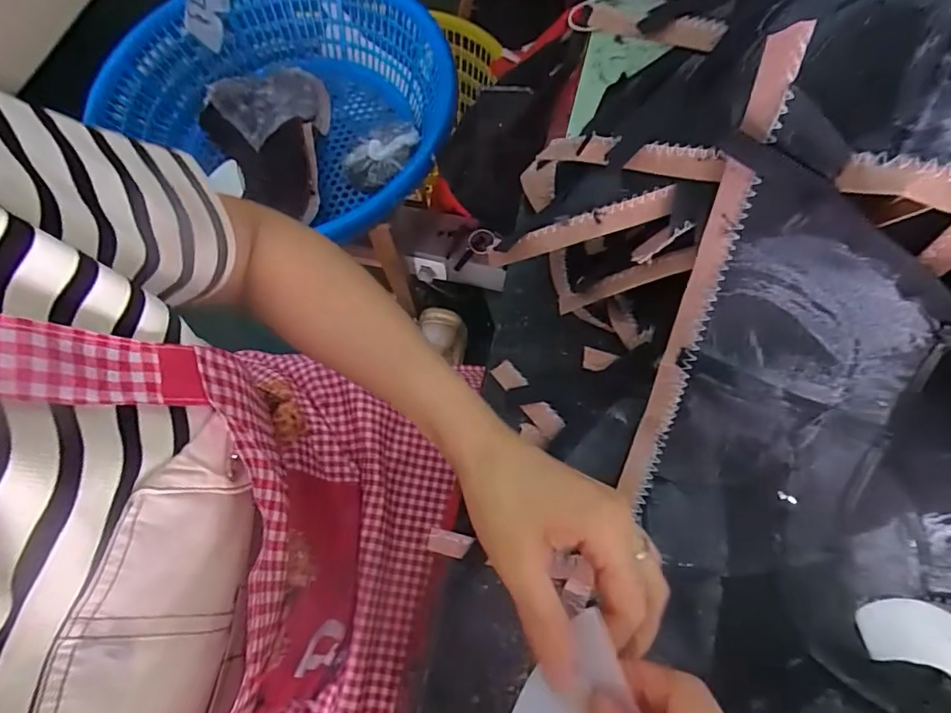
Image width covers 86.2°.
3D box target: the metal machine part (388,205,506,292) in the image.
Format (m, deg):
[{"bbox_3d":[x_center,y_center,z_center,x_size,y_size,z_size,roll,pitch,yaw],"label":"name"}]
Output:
[{"bbox_3d":[-0.058,-0.212,1.009,0.223,0.089,0.122,10,70,5],"label":"metal machine part"}]

